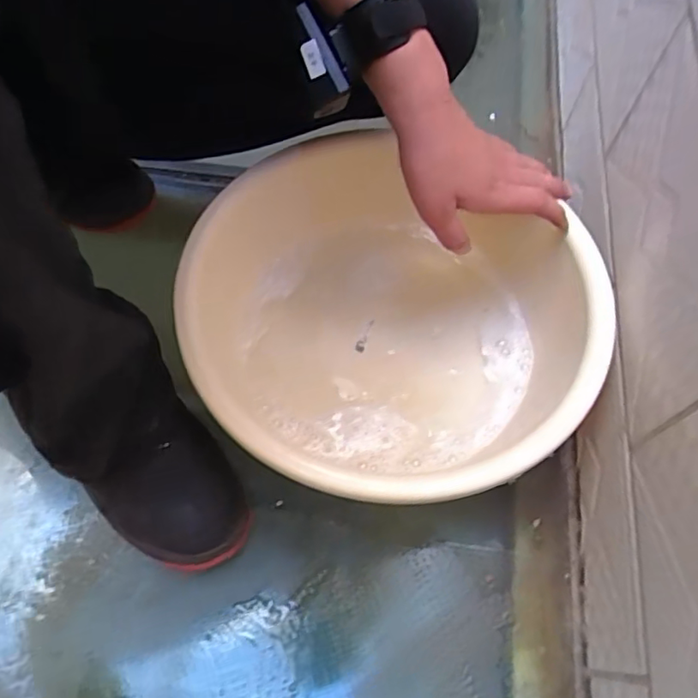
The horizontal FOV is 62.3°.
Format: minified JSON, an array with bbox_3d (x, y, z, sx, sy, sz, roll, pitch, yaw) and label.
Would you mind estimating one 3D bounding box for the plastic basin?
[{"bbox_3d":[0.030,-0.025,0.501,0.316,0.109,0.328,0,61,-1],"label":"plastic basin"}]

